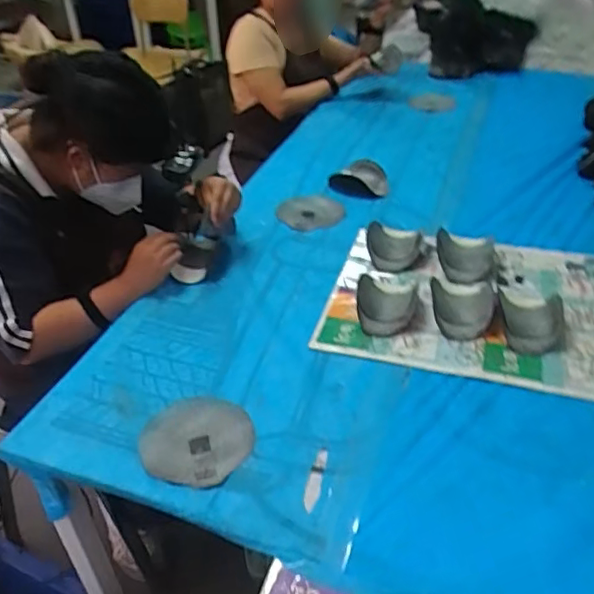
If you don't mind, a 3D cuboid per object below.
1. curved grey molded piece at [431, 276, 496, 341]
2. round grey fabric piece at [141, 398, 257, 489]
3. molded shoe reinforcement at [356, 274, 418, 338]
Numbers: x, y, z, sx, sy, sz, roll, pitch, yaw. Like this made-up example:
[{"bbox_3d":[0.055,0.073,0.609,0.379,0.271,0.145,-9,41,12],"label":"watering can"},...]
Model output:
[{"bbox_3d":[0.279,0.019,0.988,0.097,0.025,0.128,4,36,5],"label":"curved grey molded piece"},{"bbox_3d":[-0.133,0.191,0.796,0.143,0.014,0.141,0,36,0],"label":"round grey fabric piece"},{"bbox_3d":[0.150,0.018,0.997,0.098,0.031,0.132,4,36,6],"label":"molded shoe reinforcement"}]

